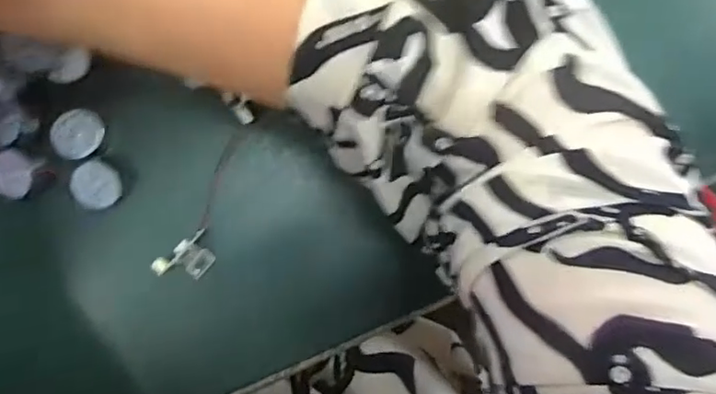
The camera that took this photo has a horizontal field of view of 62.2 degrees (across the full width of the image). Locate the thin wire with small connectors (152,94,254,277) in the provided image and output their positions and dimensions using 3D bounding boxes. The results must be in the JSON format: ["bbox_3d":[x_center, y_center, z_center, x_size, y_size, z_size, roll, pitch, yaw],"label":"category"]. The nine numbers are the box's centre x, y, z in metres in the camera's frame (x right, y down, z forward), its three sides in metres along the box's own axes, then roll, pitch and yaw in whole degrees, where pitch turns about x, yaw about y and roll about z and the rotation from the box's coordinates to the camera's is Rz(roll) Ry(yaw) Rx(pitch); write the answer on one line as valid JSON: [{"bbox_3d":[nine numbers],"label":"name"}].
[{"bbox_3d":[-0.076,-0.003,0.308,0.025,0.018,0.096,21,86,-6],"label":"thin wire with small connectors"}]

